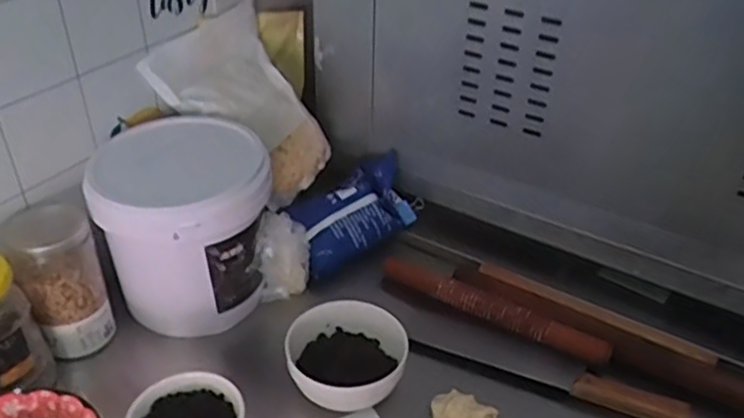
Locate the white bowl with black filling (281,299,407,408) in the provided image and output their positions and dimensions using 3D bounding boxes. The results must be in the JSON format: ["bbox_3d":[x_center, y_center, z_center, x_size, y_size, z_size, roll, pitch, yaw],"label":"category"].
[{"bbox_3d":[-0.028,0.162,0.725,0.128,0.056,0.114,7,35,7],"label":"white bowl with black filling"}]

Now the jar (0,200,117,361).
[{"bbox_3d":[-0.347,0.080,0.755,0.081,0.159,0.078,1,34,-1],"label":"jar"}]

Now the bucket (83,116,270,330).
[{"bbox_3d":[-0.224,0.026,0.807,0.181,0.197,0.167,1,34,-1],"label":"bucket"}]

